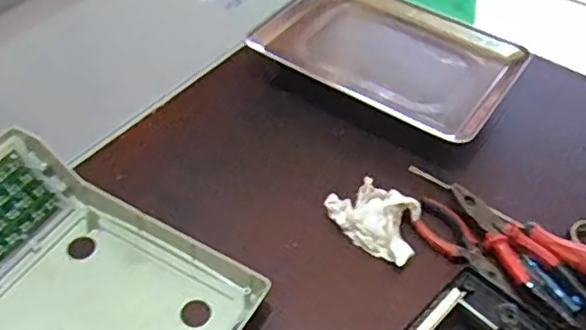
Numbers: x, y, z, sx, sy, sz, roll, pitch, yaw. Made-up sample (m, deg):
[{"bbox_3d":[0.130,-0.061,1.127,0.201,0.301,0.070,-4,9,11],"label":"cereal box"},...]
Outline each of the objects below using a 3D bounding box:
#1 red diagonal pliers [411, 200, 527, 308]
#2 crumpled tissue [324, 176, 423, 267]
[{"bbox_3d":[0.189,0.092,0.654,0.044,0.012,0.151,-28,55,-27],"label":"red diagonal pliers"},{"bbox_3d":[0.102,0.059,0.667,0.083,0.030,0.103,-30,56,-28],"label":"crumpled tissue"}]

